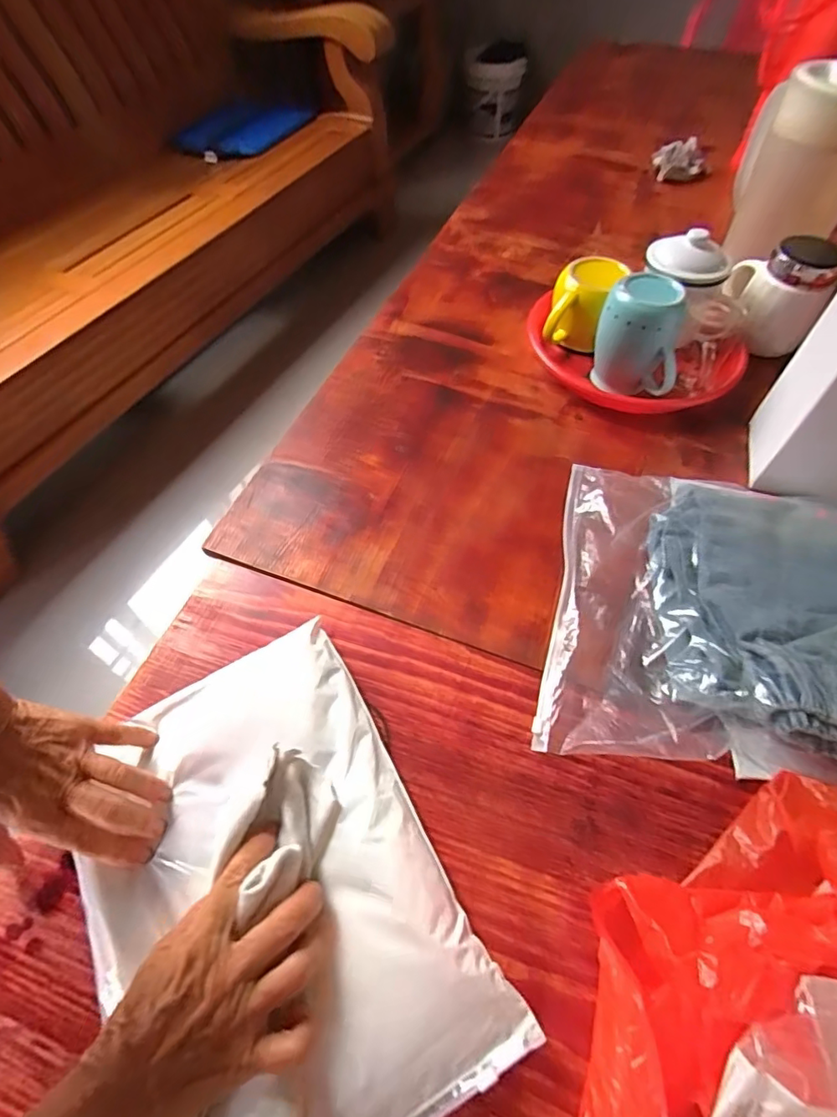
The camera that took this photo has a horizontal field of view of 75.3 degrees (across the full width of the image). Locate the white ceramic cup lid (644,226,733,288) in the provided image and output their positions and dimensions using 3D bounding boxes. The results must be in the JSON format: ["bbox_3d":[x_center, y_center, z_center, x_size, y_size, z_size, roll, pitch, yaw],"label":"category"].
[{"bbox_3d":[0.310,-0.340,0.614,0.082,0.033,0.085,0,56,0],"label":"white ceramic cup lid"}]

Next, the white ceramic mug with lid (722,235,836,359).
[{"bbox_3d":[0.425,-0.320,0.650,0.101,0.102,0.086,23,60,15],"label":"white ceramic mug with lid"}]

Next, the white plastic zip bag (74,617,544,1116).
[{"bbox_3d":[-0.104,0.212,0.359,0.224,0.034,0.311,-27,60,-16],"label":"white plastic zip bag"}]

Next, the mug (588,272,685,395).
[{"bbox_3d":[0.248,-0.246,0.605,0.097,0.113,0.067,19,59,13],"label":"mug"}]

